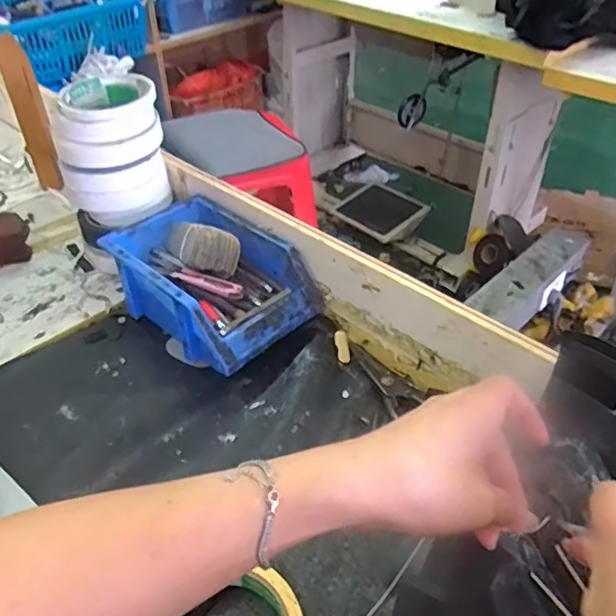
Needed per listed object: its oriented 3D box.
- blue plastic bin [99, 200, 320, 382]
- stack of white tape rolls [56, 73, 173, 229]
[{"bbox_3d":[-0.092,-0.025,0.545,0.184,0.075,0.123,30,50,32],"label":"blue plastic bin"},{"bbox_3d":[-0.199,-0.157,0.590,0.104,0.122,0.085,-14,42,-14],"label":"stack of white tape rolls"}]

